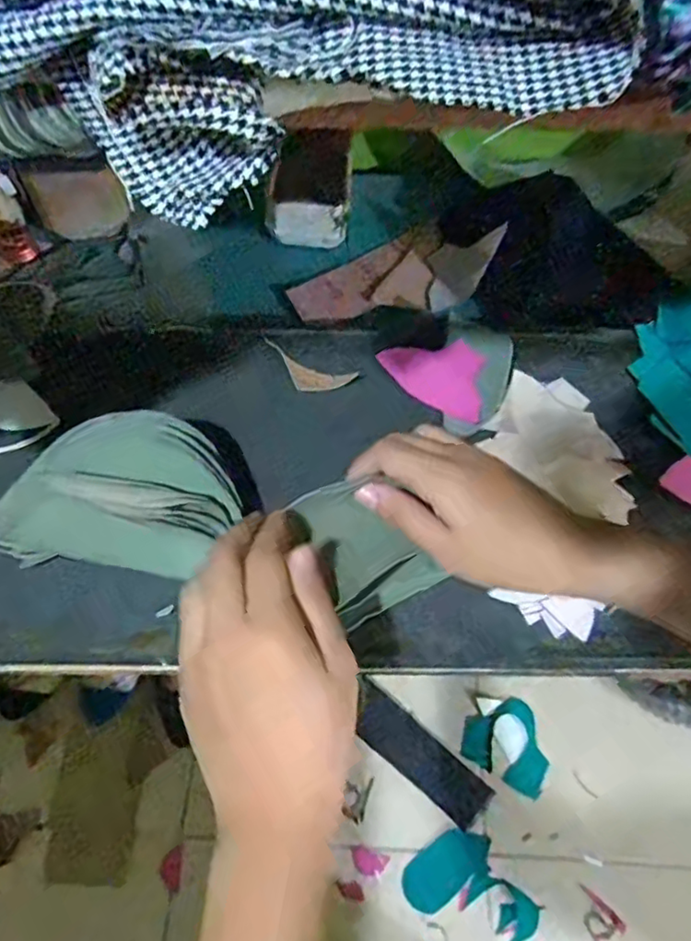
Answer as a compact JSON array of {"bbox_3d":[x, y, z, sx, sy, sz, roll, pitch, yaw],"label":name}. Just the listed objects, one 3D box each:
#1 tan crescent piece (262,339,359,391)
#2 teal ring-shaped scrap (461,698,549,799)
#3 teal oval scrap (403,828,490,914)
[{"bbox_3d":[-0.030,-0.071,0.432,0.074,0.009,0.027,26,61,14],"label":"tan crescent piece"},{"bbox_3d":[0.236,0.384,0.888,0.125,0.009,0.107,27,62,15],"label":"teal ring-shaped scrap"},{"bbox_3d":[0.134,0.518,0.815,0.123,0.006,0.063,-27,62,-17],"label":"teal oval scrap"}]

